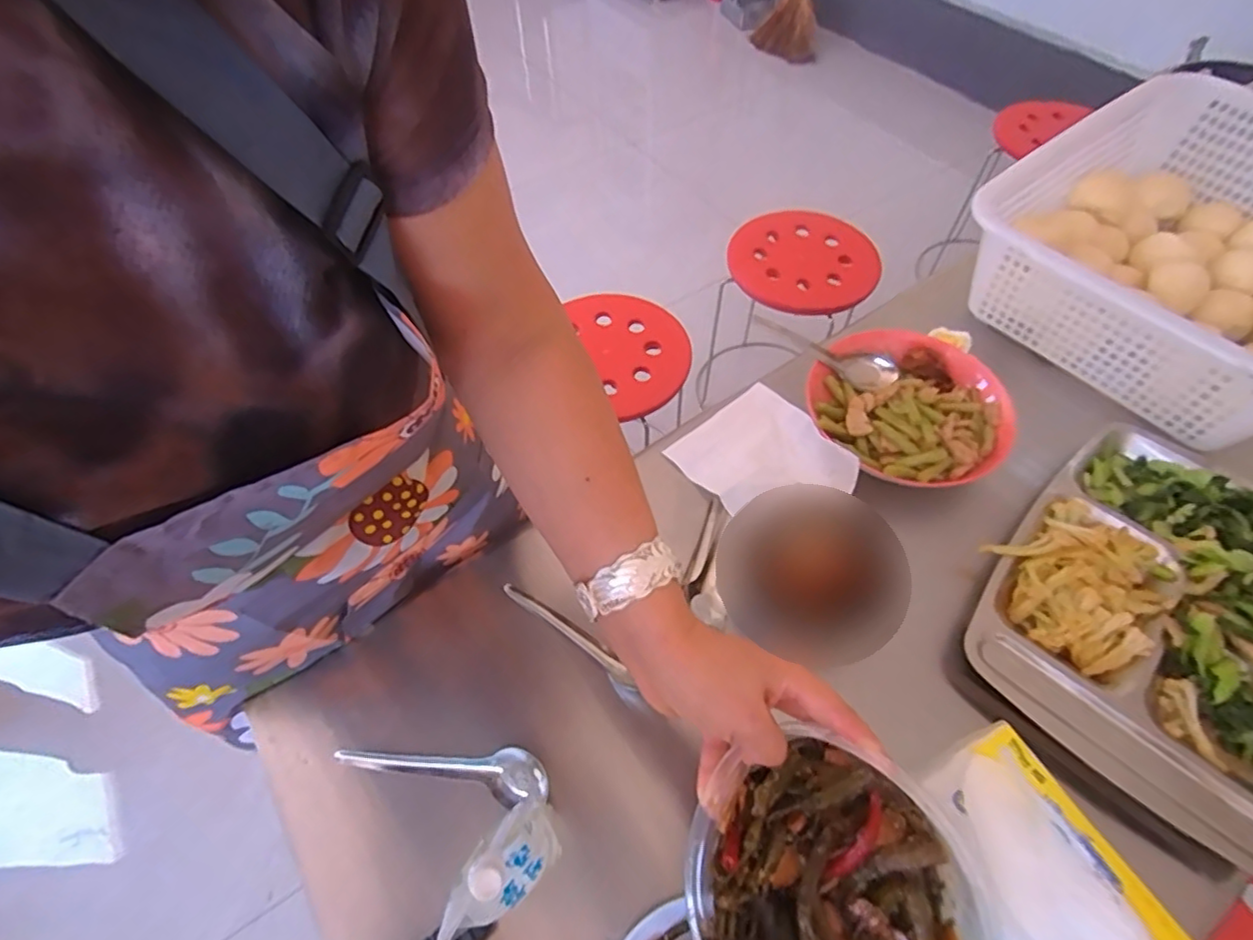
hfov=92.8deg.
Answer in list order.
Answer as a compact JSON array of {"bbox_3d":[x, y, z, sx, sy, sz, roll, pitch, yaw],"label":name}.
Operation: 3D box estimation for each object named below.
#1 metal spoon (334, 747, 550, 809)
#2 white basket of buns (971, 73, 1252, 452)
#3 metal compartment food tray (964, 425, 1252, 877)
[{"bbox_3d":[-0.139,0.229,0.450,0.161,0.027,0.033,2,56,2],"label":"metal spoon"},{"bbox_3d":[0.649,-0.248,0.663,0.509,0.138,0.372,-32,61,-19],"label":"white basket of buns"},{"bbox_3d":[0.459,0.114,0.499,0.251,0.031,0.338,37,64,23],"label":"metal compartment food tray"}]

